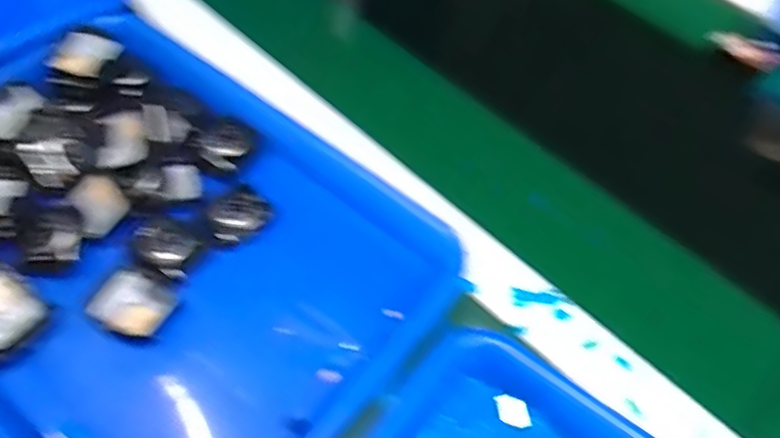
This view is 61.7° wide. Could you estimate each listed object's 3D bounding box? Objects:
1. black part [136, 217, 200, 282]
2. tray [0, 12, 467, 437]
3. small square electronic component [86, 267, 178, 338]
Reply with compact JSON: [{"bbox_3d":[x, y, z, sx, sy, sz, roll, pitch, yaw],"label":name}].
[{"bbox_3d":[-0.133,0.017,0.395,0.039,0.011,0.029,33,58,16],"label":"black part"},{"bbox_3d":[-0.149,0.011,0.394,0.333,0.041,0.254,33,60,18],"label":"tray"},{"bbox_3d":[-0.144,0.046,0.368,0.042,0.004,0.038,25,56,11],"label":"small square electronic component"}]

